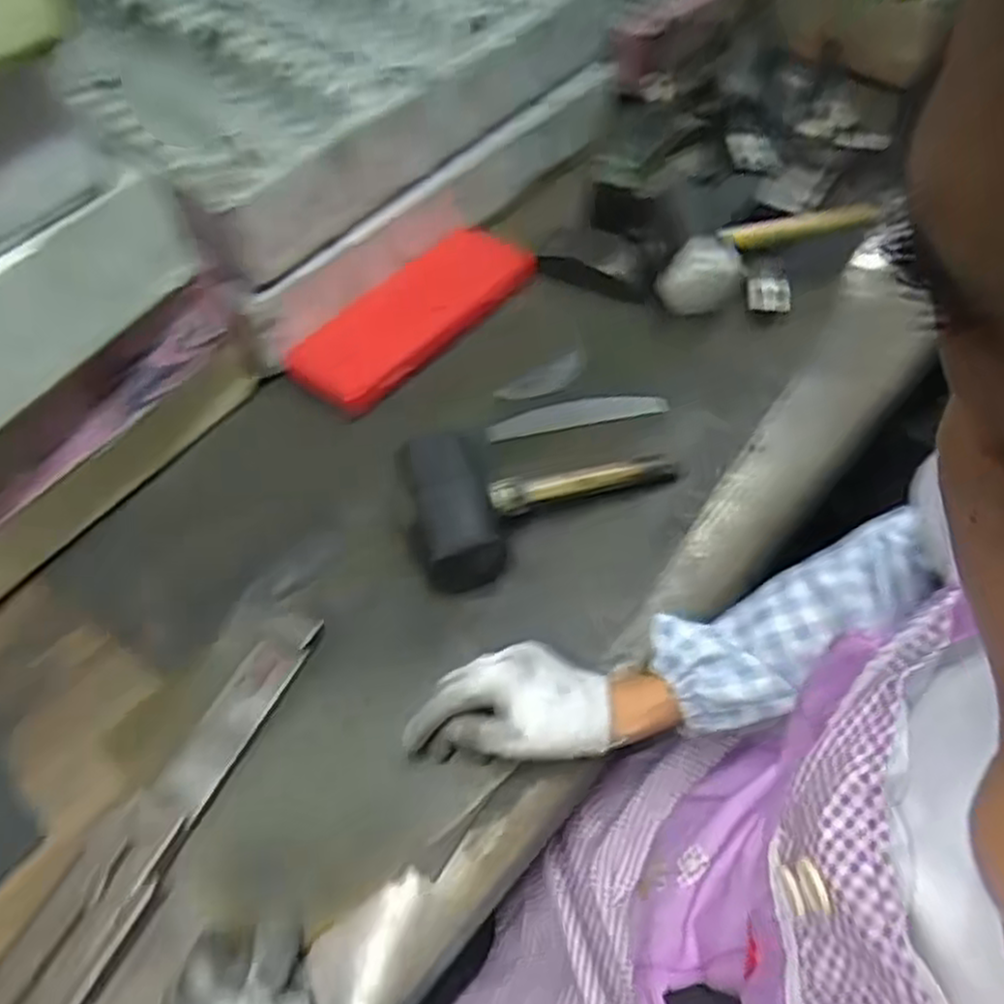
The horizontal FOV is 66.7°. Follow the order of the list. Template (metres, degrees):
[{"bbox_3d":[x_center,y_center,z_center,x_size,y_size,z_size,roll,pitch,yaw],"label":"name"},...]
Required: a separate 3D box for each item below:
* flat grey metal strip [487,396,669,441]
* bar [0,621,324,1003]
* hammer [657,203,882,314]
[{"bbox_3d":[0.067,-0.082,0.689,0.165,0.007,0.031,-11,55,-8],"label":"flat grey metal strip"},{"bbox_3d":[-0.231,0.219,0.475,0.054,0.029,0.338,20,59,16],"label":"bar"},{"bbox_3d":[0.266,-0.259,0.756,0.231,0.077,0.061,-27,58,-15],"label":"hammer"}]

